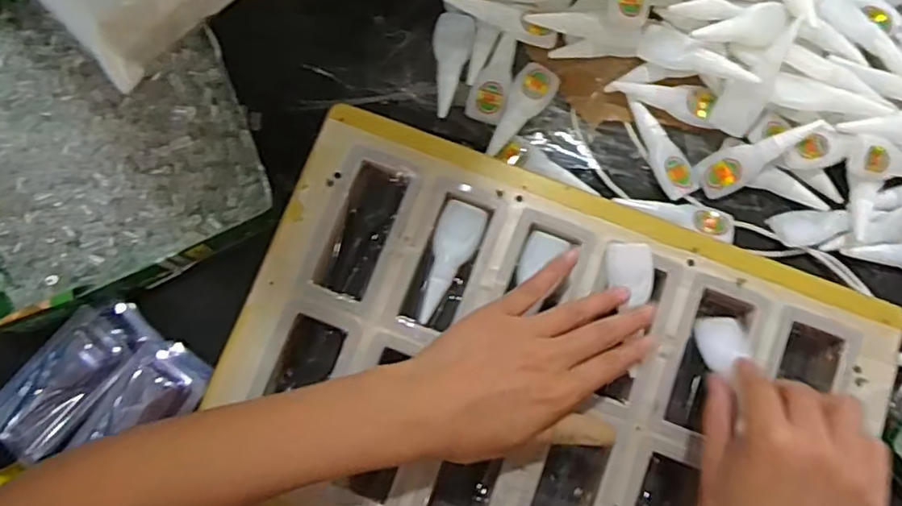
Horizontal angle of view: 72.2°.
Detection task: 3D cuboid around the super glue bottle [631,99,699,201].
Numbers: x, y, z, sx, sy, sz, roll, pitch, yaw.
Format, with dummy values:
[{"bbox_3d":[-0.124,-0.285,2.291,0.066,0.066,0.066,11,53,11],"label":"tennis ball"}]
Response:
[{"bbox_3d":[0.155,-0.076,0.465,0.025,0.011,0.078,-31,81,-6],"label":"super glue bottle"}]

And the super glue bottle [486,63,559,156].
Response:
[{"bbox_3d":[0.051,-0.107,0.460,0.030,0.008,0.081,32,81,5],"label":"super glue bottle"}]

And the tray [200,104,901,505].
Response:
[{"bbox_3d":[0.060,0.092,0.409,0.401,0.021,0.276,21,80,3],"label":"tray"}]

